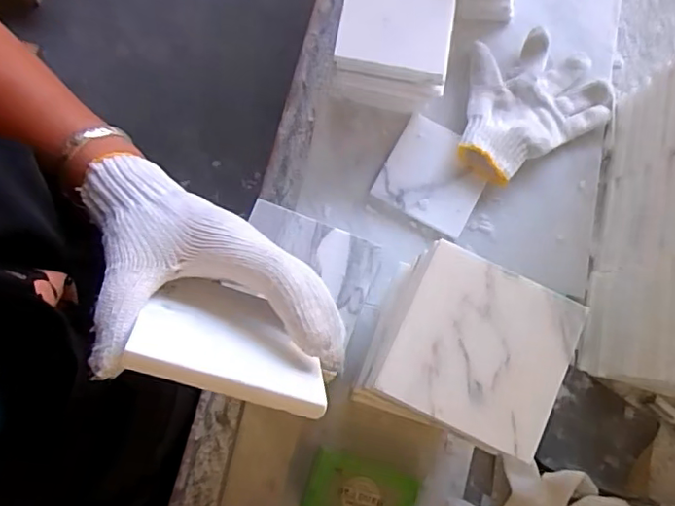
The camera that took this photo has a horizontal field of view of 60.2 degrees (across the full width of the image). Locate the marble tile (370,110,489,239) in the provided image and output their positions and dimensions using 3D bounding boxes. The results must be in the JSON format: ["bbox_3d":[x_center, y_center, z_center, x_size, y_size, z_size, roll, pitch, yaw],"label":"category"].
[{"bbox_3d":[0.100,-0.080,0.599,0.098,0.011,0.097,28,80,4],"label":"marble tile"}]

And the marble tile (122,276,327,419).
[{"bbox_3d":[-0.057,0.047,0.320,0.095,0.098,0.008,18,108,-13],"label":"marble tile"}]

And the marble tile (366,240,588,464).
[{"bbox_3d":[0.086,0.057,0.349,0.102,0.007,0.101,26,80,3],"label":"marble tile"}]

